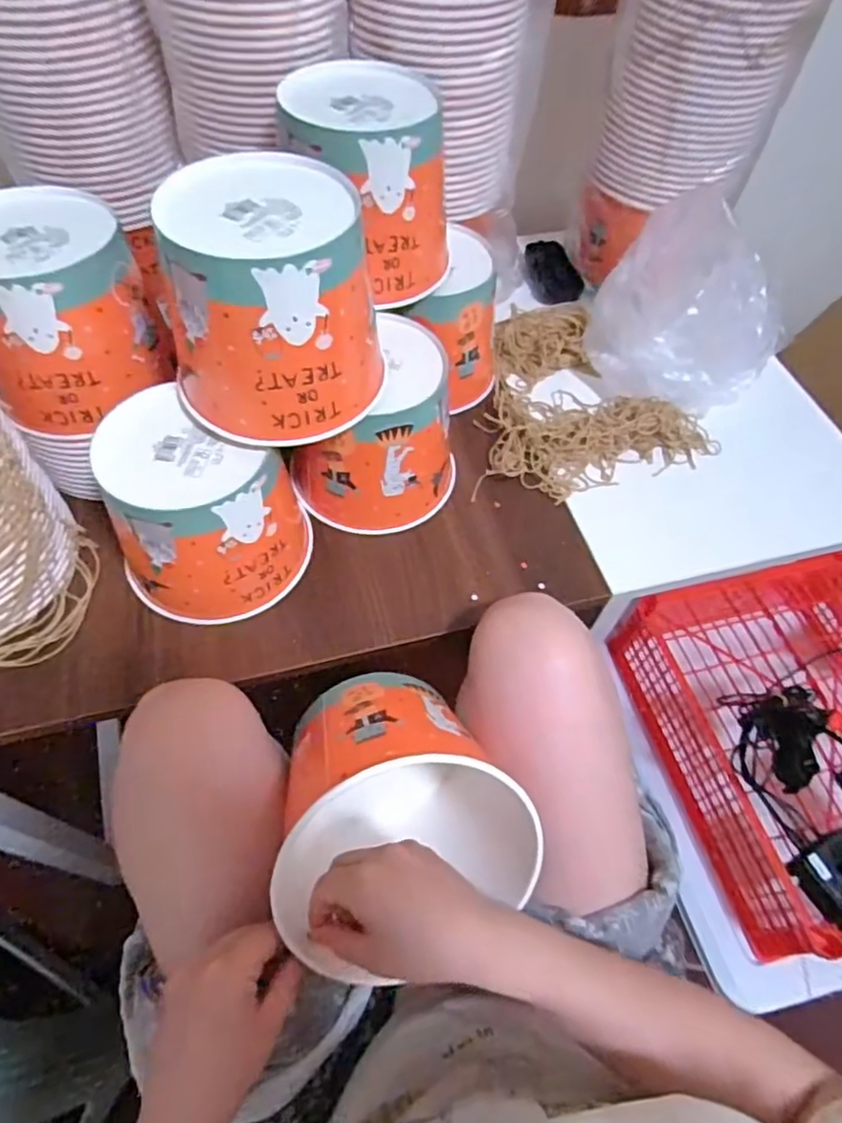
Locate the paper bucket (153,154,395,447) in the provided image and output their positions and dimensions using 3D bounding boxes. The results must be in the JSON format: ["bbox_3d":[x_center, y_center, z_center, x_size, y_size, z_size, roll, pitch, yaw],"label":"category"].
[{"bbox_3d":[-0.101,-0.183,0.445,0.143,0.130,0.145,-6,58,-7],"label":"paper bucket"}]

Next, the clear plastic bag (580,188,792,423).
[{"bbox_3d":[0.268,-0.247,0.632,0.161,0.161,0.127,-5,58,-7],"label":"clear plastic bag"}]

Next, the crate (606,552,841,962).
[{"bbox_3d":[0.523,0.226,0.825,0.357,0.175,0.437,-12,59,-10],"label":"crate"}]

